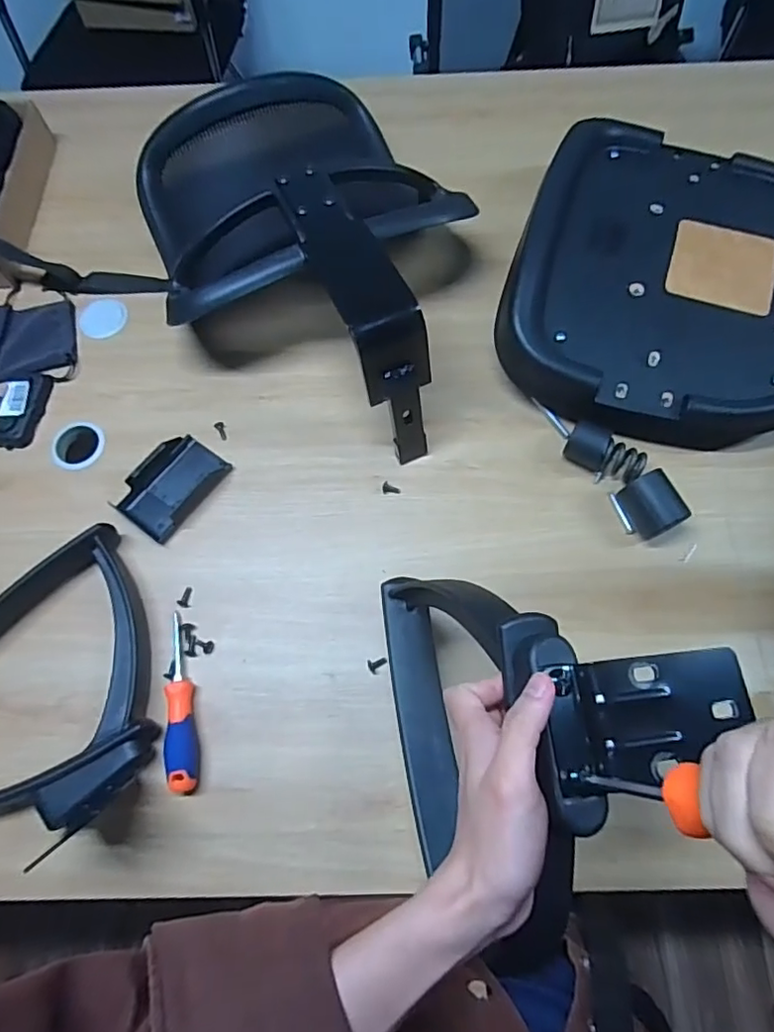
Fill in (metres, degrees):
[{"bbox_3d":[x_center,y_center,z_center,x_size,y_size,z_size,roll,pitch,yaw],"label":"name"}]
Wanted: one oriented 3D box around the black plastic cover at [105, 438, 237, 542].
[{"bbox_3d":[-0.262,-0.039,0.693,0.080,0.027,0.126,35,75,14],"label":"black plastic cover"}]

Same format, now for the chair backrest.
[{"bbox_3d":[-0.095,-0.353,0.719,0.371,0.177,0.580,-25,70,-7],"label":"chair backrest"}]

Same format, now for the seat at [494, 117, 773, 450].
[{"bbox_3d":[0.370,-0.309,0.730,0.401,0.094,0.447,15,70,7],"label":"seat"}]

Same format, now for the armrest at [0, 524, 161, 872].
[{"bbox_3d":[-0.383,0.191,0.595,0.261,0.052,0.288,-21,70,-5],"label":"armrest"}]

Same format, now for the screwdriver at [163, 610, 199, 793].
[{"bbox_3d":[-0.215,0.190,0.593,0.026,0.026,0.177,-9,69,-1],"label":"screwdriver"}]

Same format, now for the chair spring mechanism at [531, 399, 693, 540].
[{"bbox_3d":[0.260,-0.069,0.673,0.065,0.049,0.217,-34,72,-10],"label":"chair spring mechanism"}]

